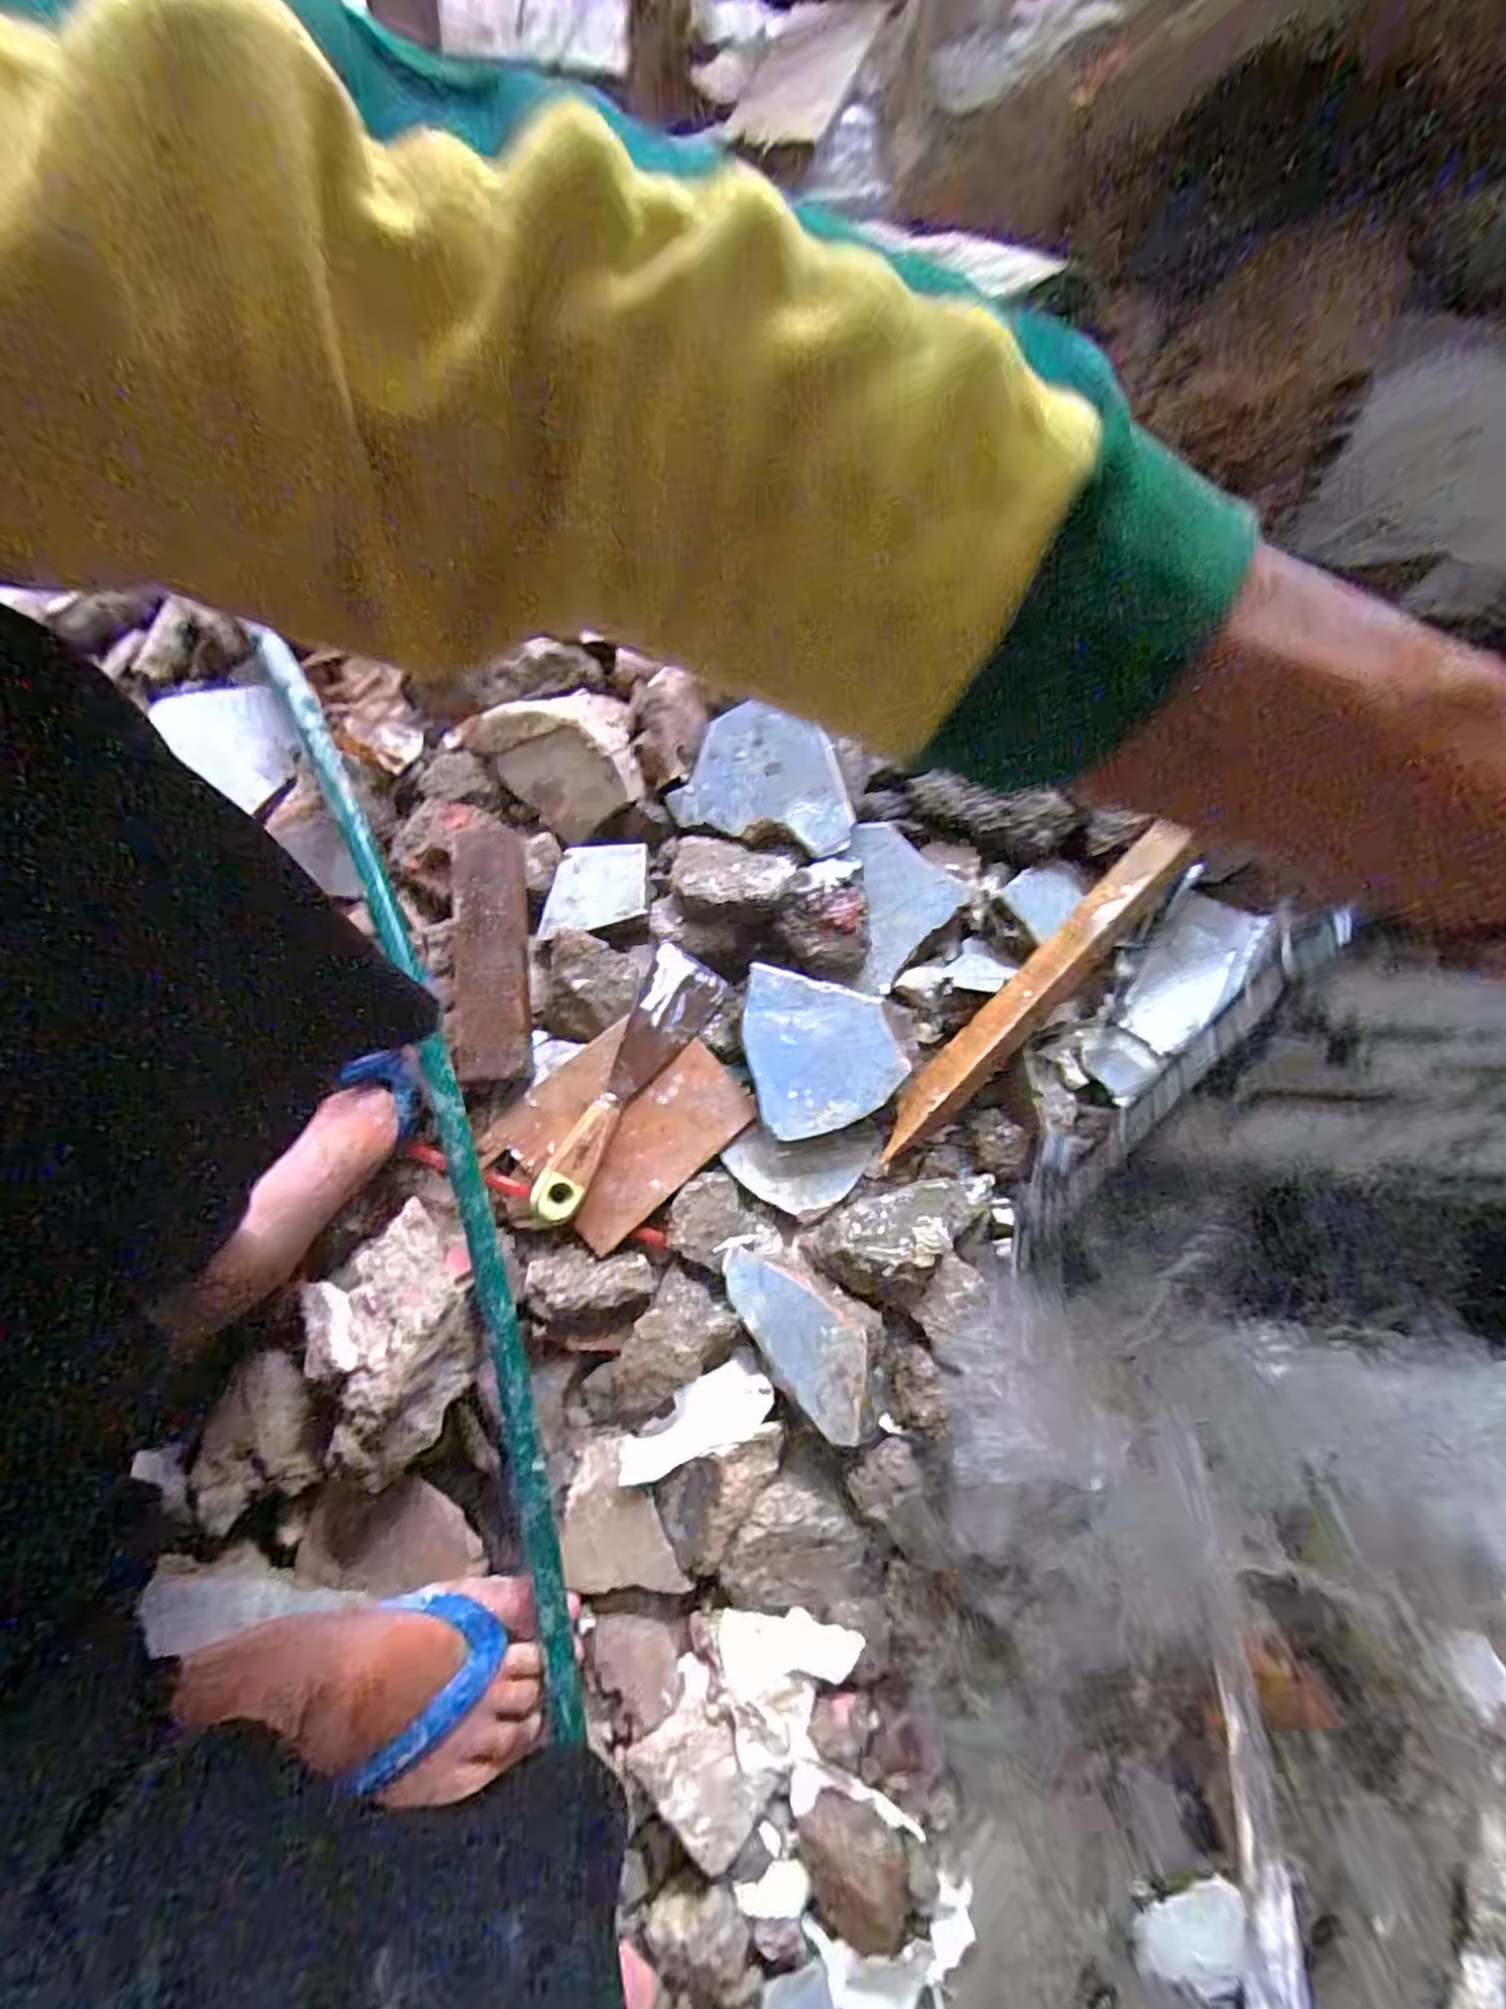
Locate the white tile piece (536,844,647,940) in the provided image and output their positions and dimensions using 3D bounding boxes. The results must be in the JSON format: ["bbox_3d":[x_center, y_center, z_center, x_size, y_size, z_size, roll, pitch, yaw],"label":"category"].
[{"bbox_3d":[-0.119,-0.087,0.561,0.077,0.004,0.069,-2,71,-2],"label":"white tile piece"}]

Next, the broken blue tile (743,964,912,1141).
[{"bbox_3d":[0.046,0.027,0.528,0.101,0.007,0.116,-16,84,-1],"label":"broken blue tile"}]

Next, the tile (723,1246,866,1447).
[{"bbox_3d":[0.030,0.209,0.486,0.055,0.013,0.126,-39,67,-8],"label":"tile"}]

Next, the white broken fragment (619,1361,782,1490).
[{"bbox_3d":[-0.037,0.268,0.489,0.101,0.015,0.048,-17,35,-11],"label":"white broken fragment"}]

